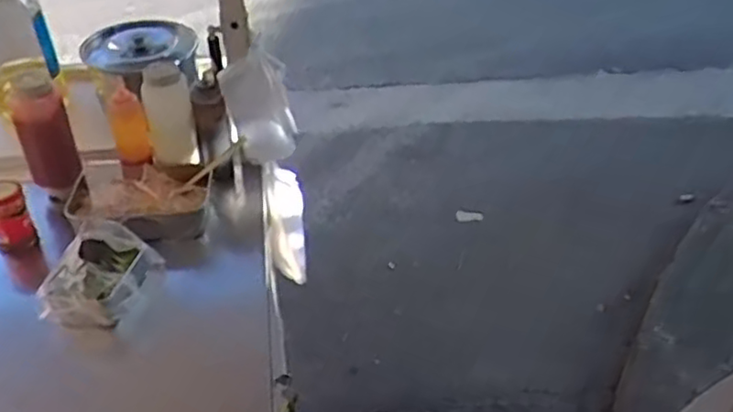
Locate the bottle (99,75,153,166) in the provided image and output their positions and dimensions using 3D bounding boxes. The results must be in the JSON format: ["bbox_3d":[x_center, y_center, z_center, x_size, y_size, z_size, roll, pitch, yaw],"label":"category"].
[{"bbox_3d":[-0.412,-0.148,1.175,0.055,0.148,0.068,-16,37,-21],"label":"bottle"}]

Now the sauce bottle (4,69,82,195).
[{"bbox_3d":[-0.540,-0.122,1.150,0.079,0.191,0.095,-20,39,-25],"label":"sauce bottle"}]

